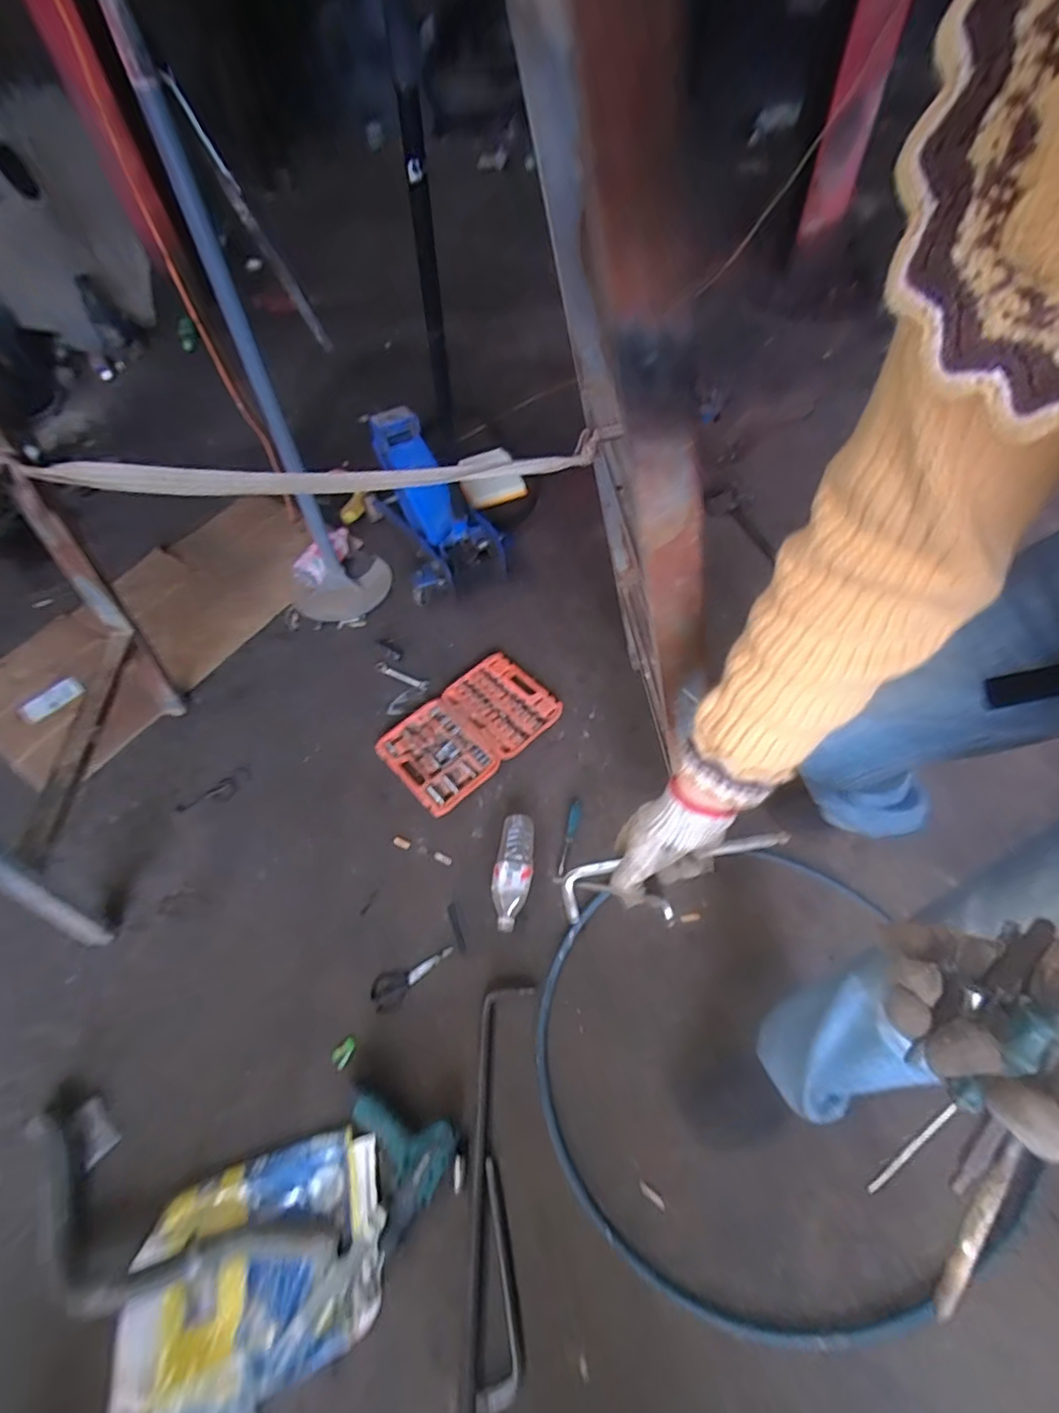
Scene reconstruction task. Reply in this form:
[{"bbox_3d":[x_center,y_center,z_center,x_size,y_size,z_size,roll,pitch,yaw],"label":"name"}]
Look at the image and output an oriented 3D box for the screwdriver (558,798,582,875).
[{"bbox_3d":[0.085,0.264,1.192,0.026,0.017,0.163,11,58,7],"label":"screwdriver"}]

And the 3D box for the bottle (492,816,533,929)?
[{"bbox_3d":[-0.032,0.322,1.137,0.073,0.056,0.214,8,55,9],"label":"bottle"}]

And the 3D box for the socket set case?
[{"bbox_3d":[-0.135,0.048,1.337,0.385,0.027,0.239,-39,65,-22],"label":"socket set case"}]

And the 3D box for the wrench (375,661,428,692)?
[{"bbox_3d":[-0.317,-0.077,1.432,0.148,0.004,0.028,23,60,14],"label":"wrench"}]

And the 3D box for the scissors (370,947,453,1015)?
[{"bbox_3d":[-0.211,0.499,1.058,0.157,0.013,0.064,-20,60,-13],"label":"scissors"}]

